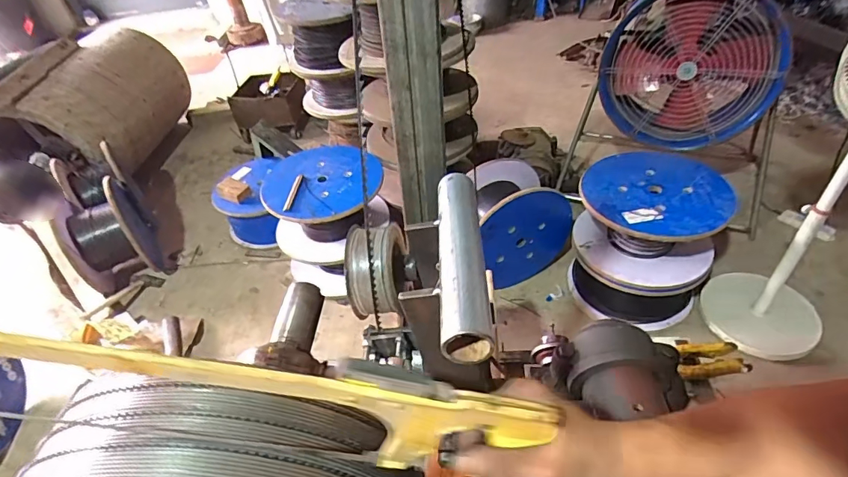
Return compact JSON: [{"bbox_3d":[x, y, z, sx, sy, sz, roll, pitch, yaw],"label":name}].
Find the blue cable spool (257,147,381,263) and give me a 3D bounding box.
[{"bbox_3d":[-0.365,-0.130,1.650,0.373,0.257,0.385,-4,42,4],"label":"blue cable spool"}]

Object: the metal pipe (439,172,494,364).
[{"bbox_3d":[0.028,0.008,0.343,0.031,0.031,0.179,-4,42,5],"label":"metal pipe"}]

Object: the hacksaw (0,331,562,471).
[{"bbox_3d":[-0.125,0.112,0.302,0.414,0.132,0.013,10,42,-8],"label":"hacksaw"}]

